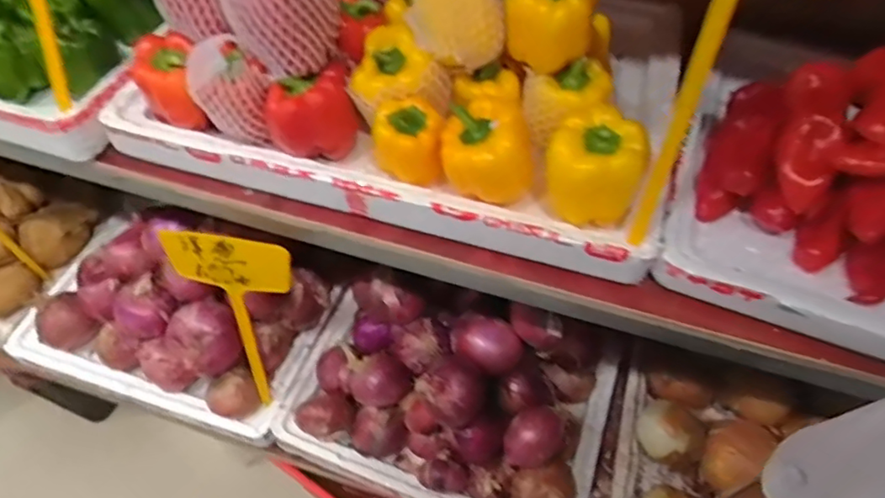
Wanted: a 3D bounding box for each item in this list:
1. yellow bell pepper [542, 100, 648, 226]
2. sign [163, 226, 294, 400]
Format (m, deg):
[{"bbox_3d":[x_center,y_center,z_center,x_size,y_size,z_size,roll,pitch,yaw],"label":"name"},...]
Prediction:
[{"bbox_3d":[0.150,-0.077,0.559,0.075,0.095,0.082,1,54,-1],"label":"yellow bell pepper"},{"bbox_3d":[-0.254,0.099,0.739,0.142,0.307,0.009,7,41,2],"label":"sign"}]

